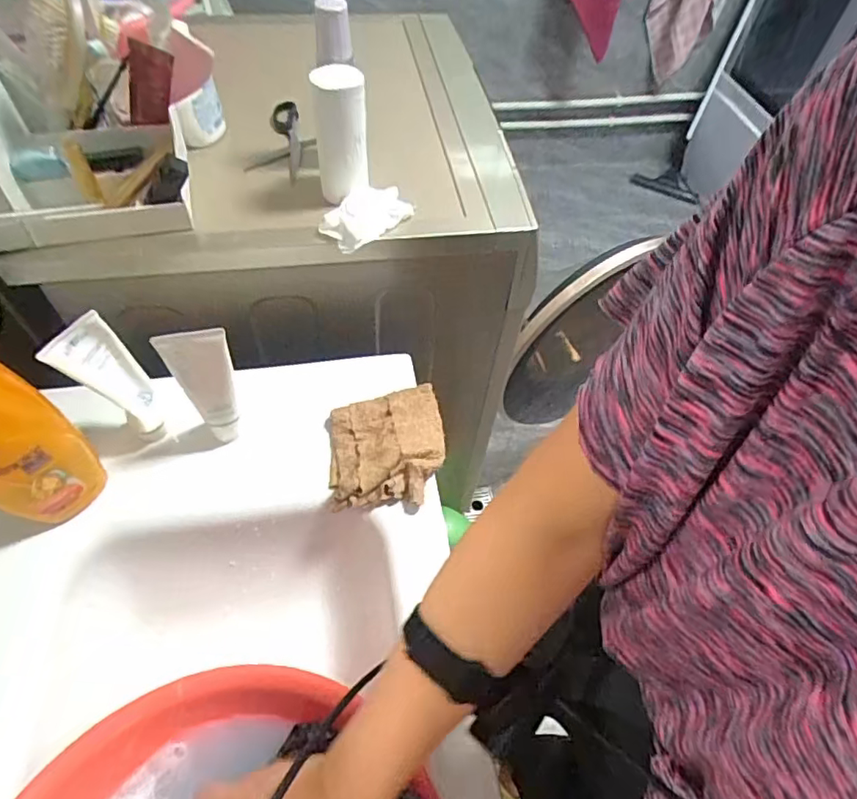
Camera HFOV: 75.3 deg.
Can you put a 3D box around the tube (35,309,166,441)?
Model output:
[{"bbox_3d":[-0.298,-0.011,0.532,0.046,0.148,0.057,30,59,17],"label":"tube"}]

